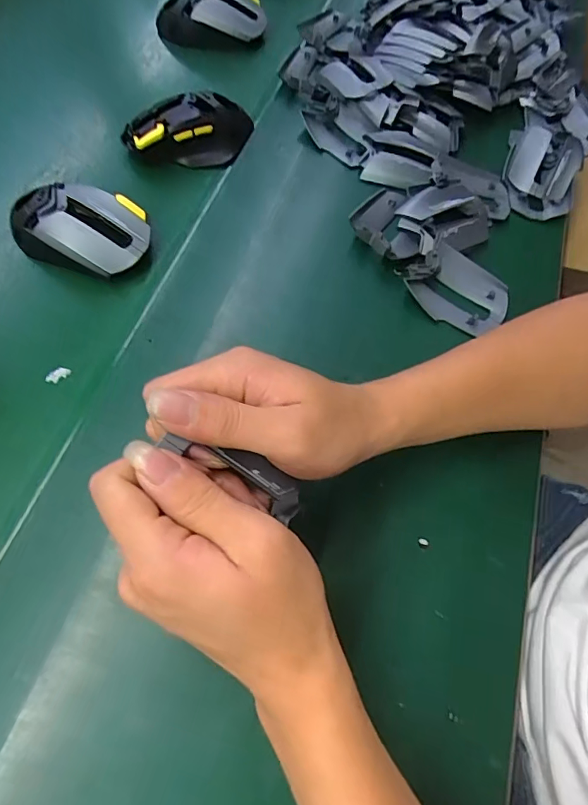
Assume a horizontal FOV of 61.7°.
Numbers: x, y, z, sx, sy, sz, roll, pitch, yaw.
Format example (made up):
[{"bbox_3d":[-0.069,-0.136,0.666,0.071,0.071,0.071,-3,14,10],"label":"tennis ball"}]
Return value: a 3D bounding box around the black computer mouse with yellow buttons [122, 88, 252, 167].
[{"bbox_3d":[-0.096,-0.247,0.446,0.110,0.039,0.057,-3,64,-4],"label":"black computer mouse with yellow buttons"}]

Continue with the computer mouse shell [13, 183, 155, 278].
[{"bbox_3d":[-0.165,-0.136,0.382,0.102,0.035,0.071,11,64,2],"label":"computer mouse shell"}]

